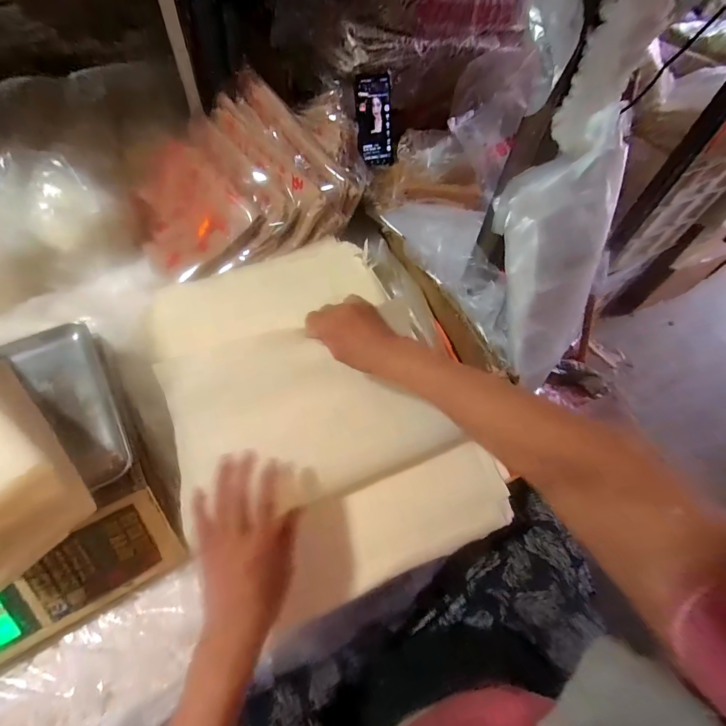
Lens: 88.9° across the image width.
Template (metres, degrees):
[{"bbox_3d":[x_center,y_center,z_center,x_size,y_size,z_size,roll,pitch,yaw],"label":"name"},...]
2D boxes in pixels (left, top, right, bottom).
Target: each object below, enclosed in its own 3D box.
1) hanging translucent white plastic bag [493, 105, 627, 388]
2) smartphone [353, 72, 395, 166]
[{"bbox_3d":[0.213,-0.100,0.421,0.101,0.299,0.075,-34,43,-23],"label":"hanging translucent white plastic bag"},{"bbox_3d":[0.026,-0.487,0.753,0.077,0.151,0.015,-16,35,-8],"label":"smartphone"}]

